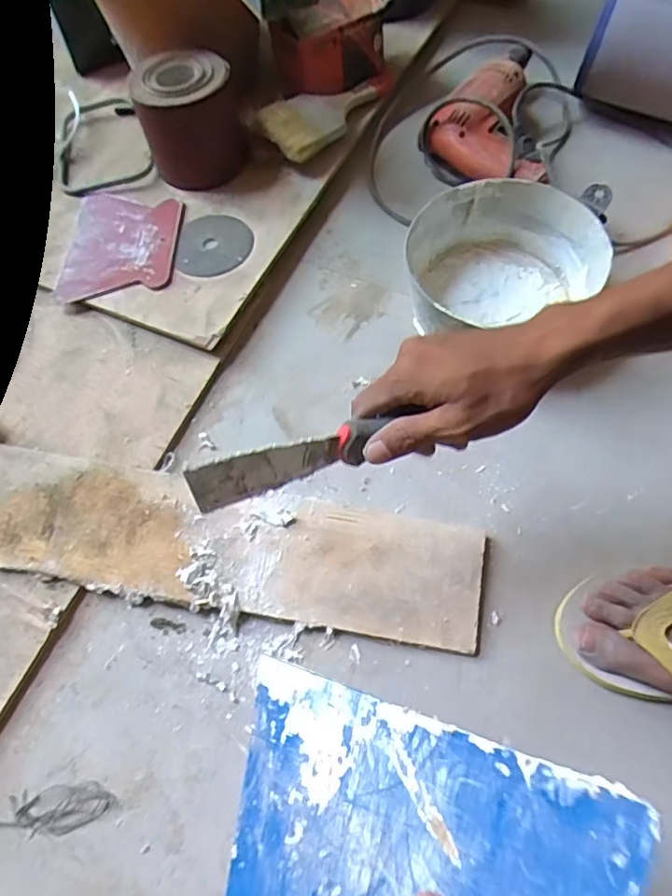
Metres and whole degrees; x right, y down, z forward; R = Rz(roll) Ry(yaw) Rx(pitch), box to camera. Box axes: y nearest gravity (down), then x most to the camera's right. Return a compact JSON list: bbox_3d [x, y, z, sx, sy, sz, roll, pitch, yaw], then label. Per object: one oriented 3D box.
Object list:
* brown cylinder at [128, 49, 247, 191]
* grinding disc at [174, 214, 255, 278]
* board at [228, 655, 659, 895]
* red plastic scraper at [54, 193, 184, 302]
[{"bbox_3d":[-0.169,-0.381,0.638,0.105,0.095,0.115,-18,67,-8],"label":"brown cylinder"},{"bbox_3d":[-0.134,-0.230,0.623,0.083,0.009,0.093,-3,63,4],"label":"grinding disc"},{"bbox_3d":[0.005,0.170,0.205,0.006,0.207,0.145,25,69,-27],"label":"board"},{"bbox_3d":[-0.238,-0.235,0.631,0.127,0.008,0.162,-2,62,4],"label":"red plastic scraper"}]

